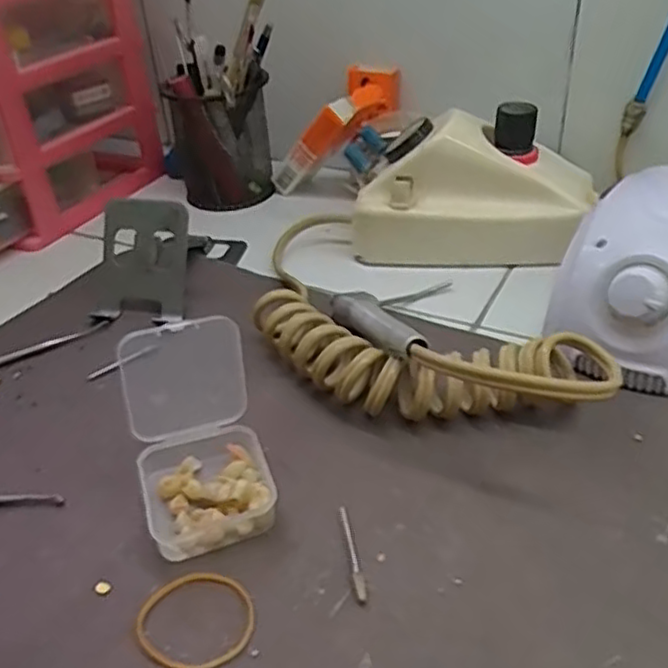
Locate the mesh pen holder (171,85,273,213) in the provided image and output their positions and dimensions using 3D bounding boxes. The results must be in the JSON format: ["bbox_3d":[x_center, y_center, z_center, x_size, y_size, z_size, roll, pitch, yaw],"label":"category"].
[{"bbox_3d":[-0.097,-0.169,0.599,0.081,0.097,0.079,-8,35,-6],"label":"mesh pen holder"}]

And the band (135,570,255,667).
[{"bbox_3d":[-0.053,0.111,0.269,0.044,0.004,0.043,-3,35,2],"label":"band"}]

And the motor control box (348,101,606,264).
[{"bbox_3d":[0.097,-0.101,0.484,0.166,0.088,0.073,-2,35,3],"label":"motor control box"}]

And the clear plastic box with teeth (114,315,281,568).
[{"bbox_3d":[-0.062,0.040,0.305,0.056,0.075,0.076,-13,36,-12],"label":"clear plastic box with teeth"}]

